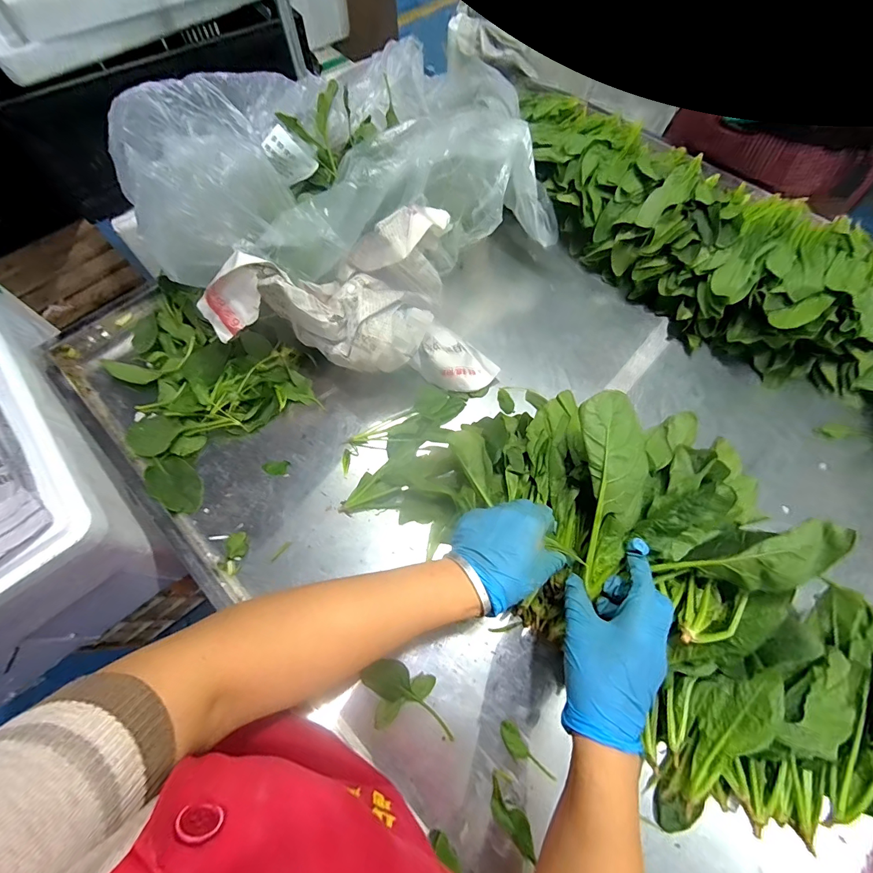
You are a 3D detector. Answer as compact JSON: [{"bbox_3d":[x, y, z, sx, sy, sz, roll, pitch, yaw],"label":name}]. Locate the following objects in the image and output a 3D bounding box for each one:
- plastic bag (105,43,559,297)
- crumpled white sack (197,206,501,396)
[{"bbox_3d":[-0.143,-0.401,0.570,0.524,0.213,0.401,-23,67,-10],"label":"plastic bag"},{"bbox_3d":[-0.095,-0.176,0.513,0.356,0.151,0.180,5,65,2],"label":"crumpled white sack"}]

